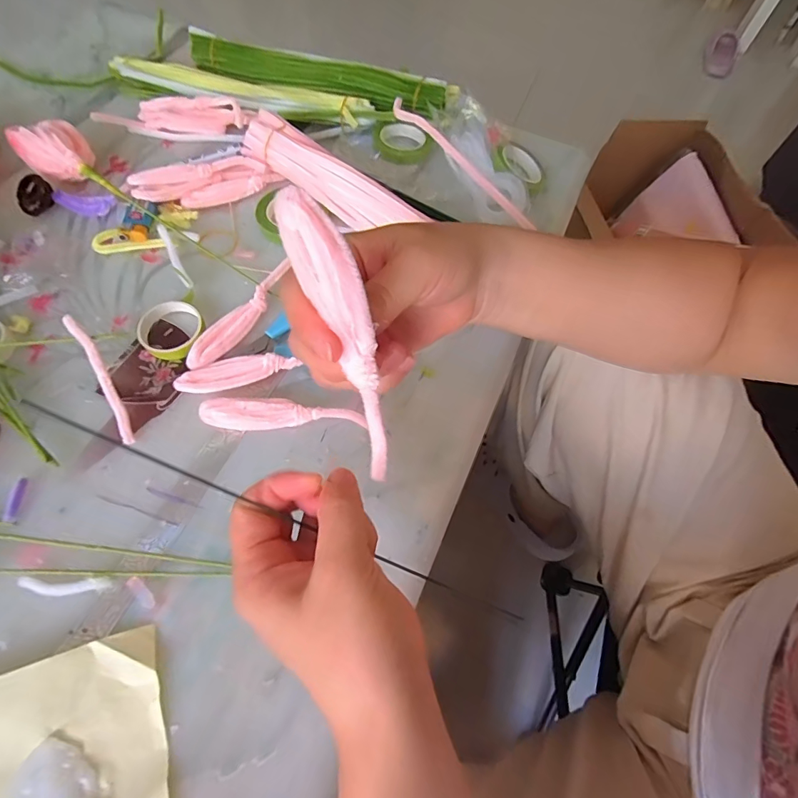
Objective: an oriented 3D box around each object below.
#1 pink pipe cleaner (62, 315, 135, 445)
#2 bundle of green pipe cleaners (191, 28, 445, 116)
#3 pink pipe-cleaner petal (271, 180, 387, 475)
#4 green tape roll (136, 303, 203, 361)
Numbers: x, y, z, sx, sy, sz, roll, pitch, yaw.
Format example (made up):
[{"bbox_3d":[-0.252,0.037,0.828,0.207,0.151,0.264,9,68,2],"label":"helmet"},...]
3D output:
[{"bbox_3d":[-0.216,-0.014,0.307,0.012,0.006,0.100,-24,95,-14],"label":"pink pipe cleaner"},{"bbox_3d":[-0.096,-0.359,0.464,0.293,0.033,0.039,18,65,5],"label":"bundle of green pipe cleaners"},{"bbox_3d":[-0.020,-0.021,0.178,0.022,0.124,0.011,-23,25,-13],"label":"pink pipe-cleaner petal"},{"bbox_3d":[-0.187,-0.056,0.347,0.049,0.013,0.049,-15,67,-10],"label":"green tape roll"}]

